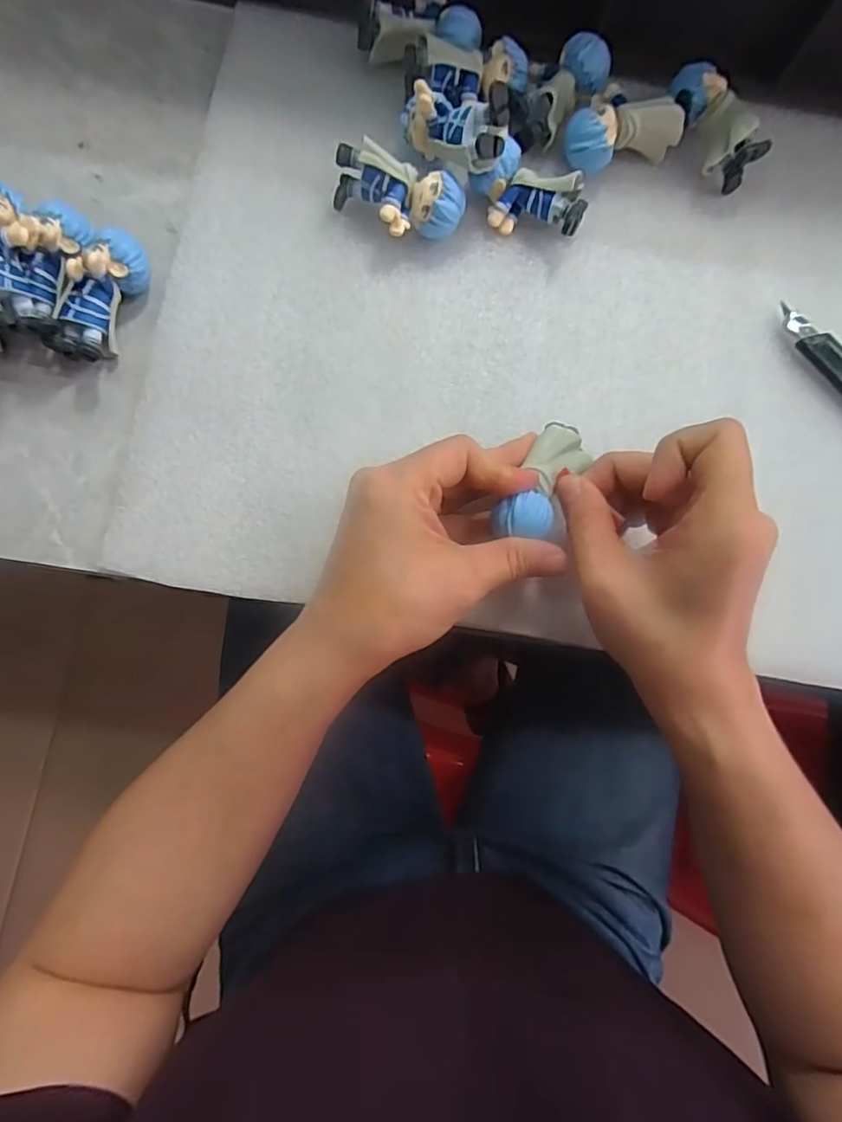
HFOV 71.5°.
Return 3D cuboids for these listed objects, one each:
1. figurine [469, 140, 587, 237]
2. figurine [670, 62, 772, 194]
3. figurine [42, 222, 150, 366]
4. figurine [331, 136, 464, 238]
[{"bbox_3d":[0.054,-0.184,0.296,0.059,0.029,0.027,20,81,-1],"label":"figurine"},{"bbox_3d":[0.152,-0.228,0.307,0.025,0.032,0.061,-25,84,-7],"label":"figurine"},{"bbox_3d":[-0.149,-0.123,0.271,0.020,0.034,0.061,25,81,0],"label":"figurine"},{"bbox_3d":[-0.012,-0.177,0.290,0.063,0.029,0.030,20,81,-1],"label":"figurine"}]

